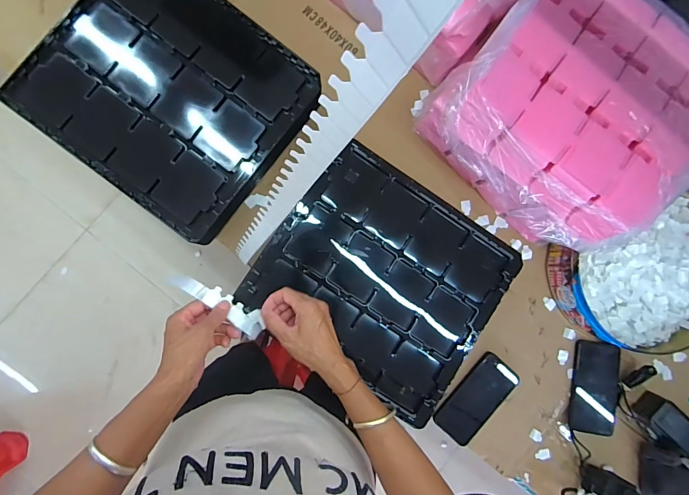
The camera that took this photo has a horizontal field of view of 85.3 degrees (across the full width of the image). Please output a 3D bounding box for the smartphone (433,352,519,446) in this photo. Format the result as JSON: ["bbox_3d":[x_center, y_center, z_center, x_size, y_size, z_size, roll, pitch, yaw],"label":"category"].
[{"bbox_3d":[0.246,0.281,0.695,0.083,0.012,0.168,43,85,-3],"label":"smartphone"}]

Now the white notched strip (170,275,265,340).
[{"bbox_3d":[-0.179,0.079,0.535,0.144,0.028,0.037,31,86,-5],"label":"white notched strip"}]

